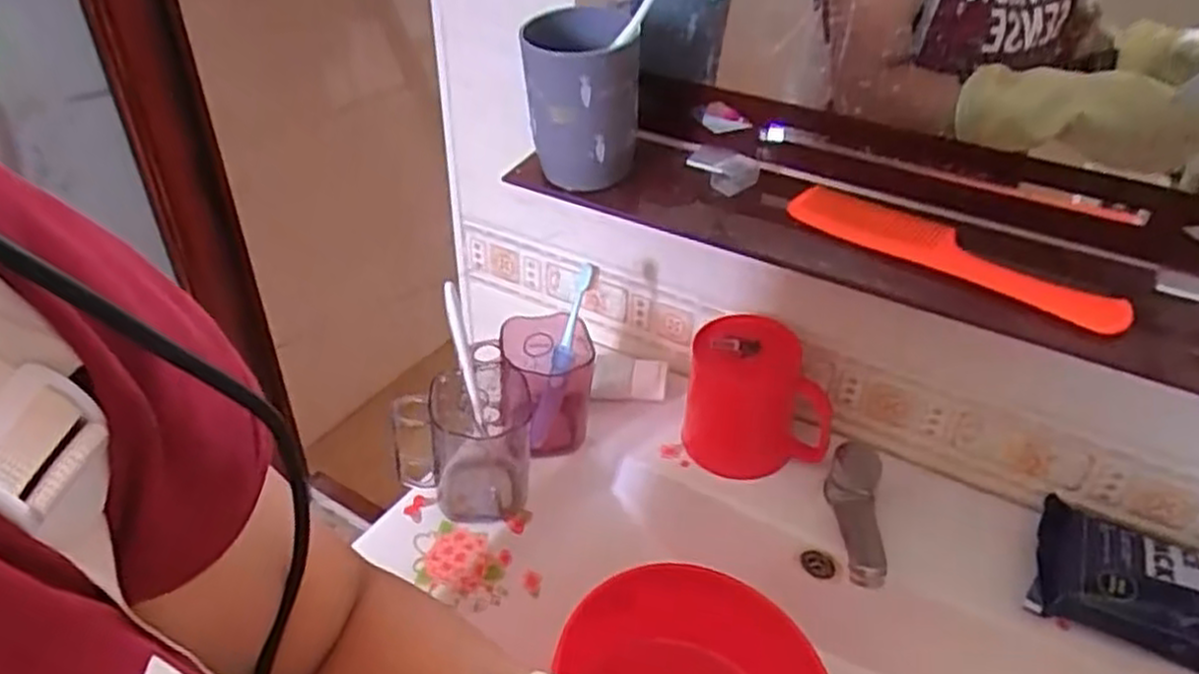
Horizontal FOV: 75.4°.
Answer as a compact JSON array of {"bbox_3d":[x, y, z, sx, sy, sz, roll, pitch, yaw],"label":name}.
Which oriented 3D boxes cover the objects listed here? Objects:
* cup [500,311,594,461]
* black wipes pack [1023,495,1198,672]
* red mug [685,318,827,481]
[{"bbox_3d":[-0.043,0.044,0.660,0.072,0.113,0.074,1,37,-1],"label":"cup"},{"bbox_3d":[0.392,0.173,0.532,0.162,0.033,0.101,19,40,22],"label":"black wipes pack"},{"bbox_3d":[0.132,0.051,0.641,0.118,0.112,0.074,10,38,11],"label":"red mug"}]

